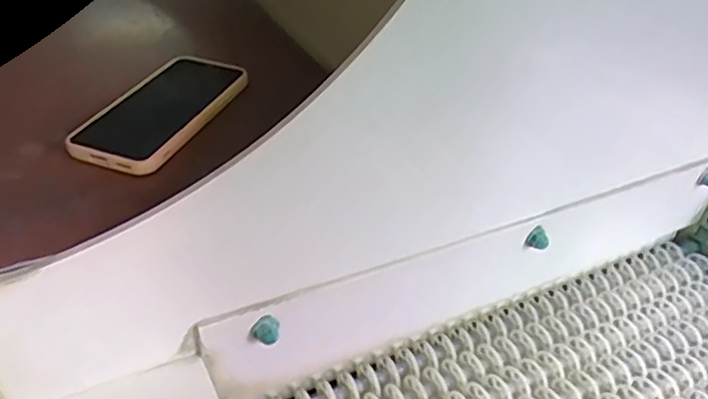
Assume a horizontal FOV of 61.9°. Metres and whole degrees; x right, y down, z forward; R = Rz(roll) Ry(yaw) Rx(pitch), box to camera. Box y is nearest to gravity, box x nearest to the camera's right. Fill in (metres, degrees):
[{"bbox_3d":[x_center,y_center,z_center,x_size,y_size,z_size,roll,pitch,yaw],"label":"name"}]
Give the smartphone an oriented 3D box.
[{"bbox_3d":[-0.154,-0.077,0.496,0.084,0.014,0.168,15,39,10],"label":"smartphone"}]

